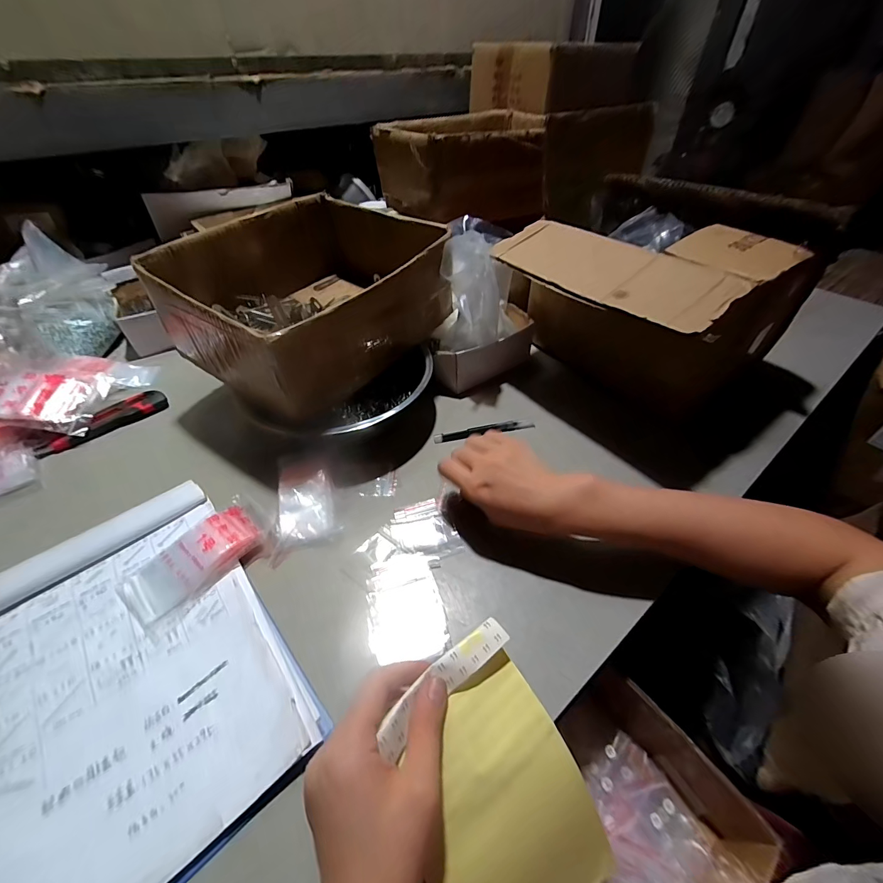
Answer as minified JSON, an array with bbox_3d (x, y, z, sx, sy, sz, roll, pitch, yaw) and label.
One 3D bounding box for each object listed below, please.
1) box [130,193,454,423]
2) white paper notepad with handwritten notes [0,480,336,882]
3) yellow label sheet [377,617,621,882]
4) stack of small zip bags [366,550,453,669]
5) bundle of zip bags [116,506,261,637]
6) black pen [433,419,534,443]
[{"bbox_3d":[-0.171,-0.199,0.515,0.274,0.139,0.313,25,51,24],"label":"box"},{"bbox_3d":[-0.261,0.186,0.307,0.221,0.029,0.303,-32,52,-29],"label":"white paper notepad with handwritten notes"},{"bbox_3d":[0.043,0.257,0.270,0.119,0.024,0.208,-25,87,-28],"label":"yellow label sheet"},{"bbox_3d":[-0.033,0.151,0.356,0.069,0.005,0.095,-6,46,-4],"label":"stack of small zip bags"},{"bbox_3d":[-0.244,0.113,0.373,0.067,0.024,0.119,29,53,26],"label":"bundle of zip bags"},{"bbox_3d":[0.059,-0.016,0.517,0.138,0.013,0.012,-10,46,-9],"label":"black pen"}]

